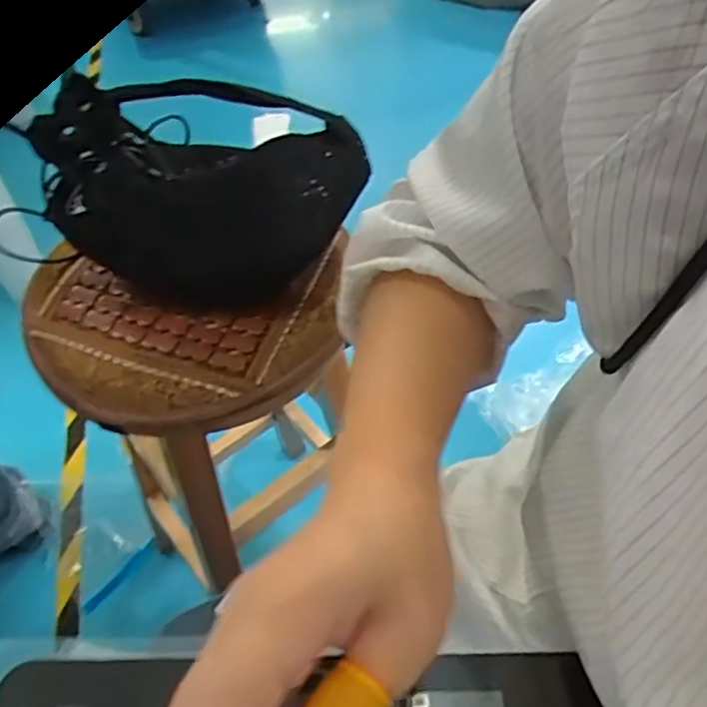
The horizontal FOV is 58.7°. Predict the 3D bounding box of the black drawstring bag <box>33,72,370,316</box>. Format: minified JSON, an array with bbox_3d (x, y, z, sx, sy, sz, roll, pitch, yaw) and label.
[{"bbox_3d":[-0.131,-0.131,0.502,0.250,0.145,0.118,12,52,12],"label":"black drawstring bag"}]

